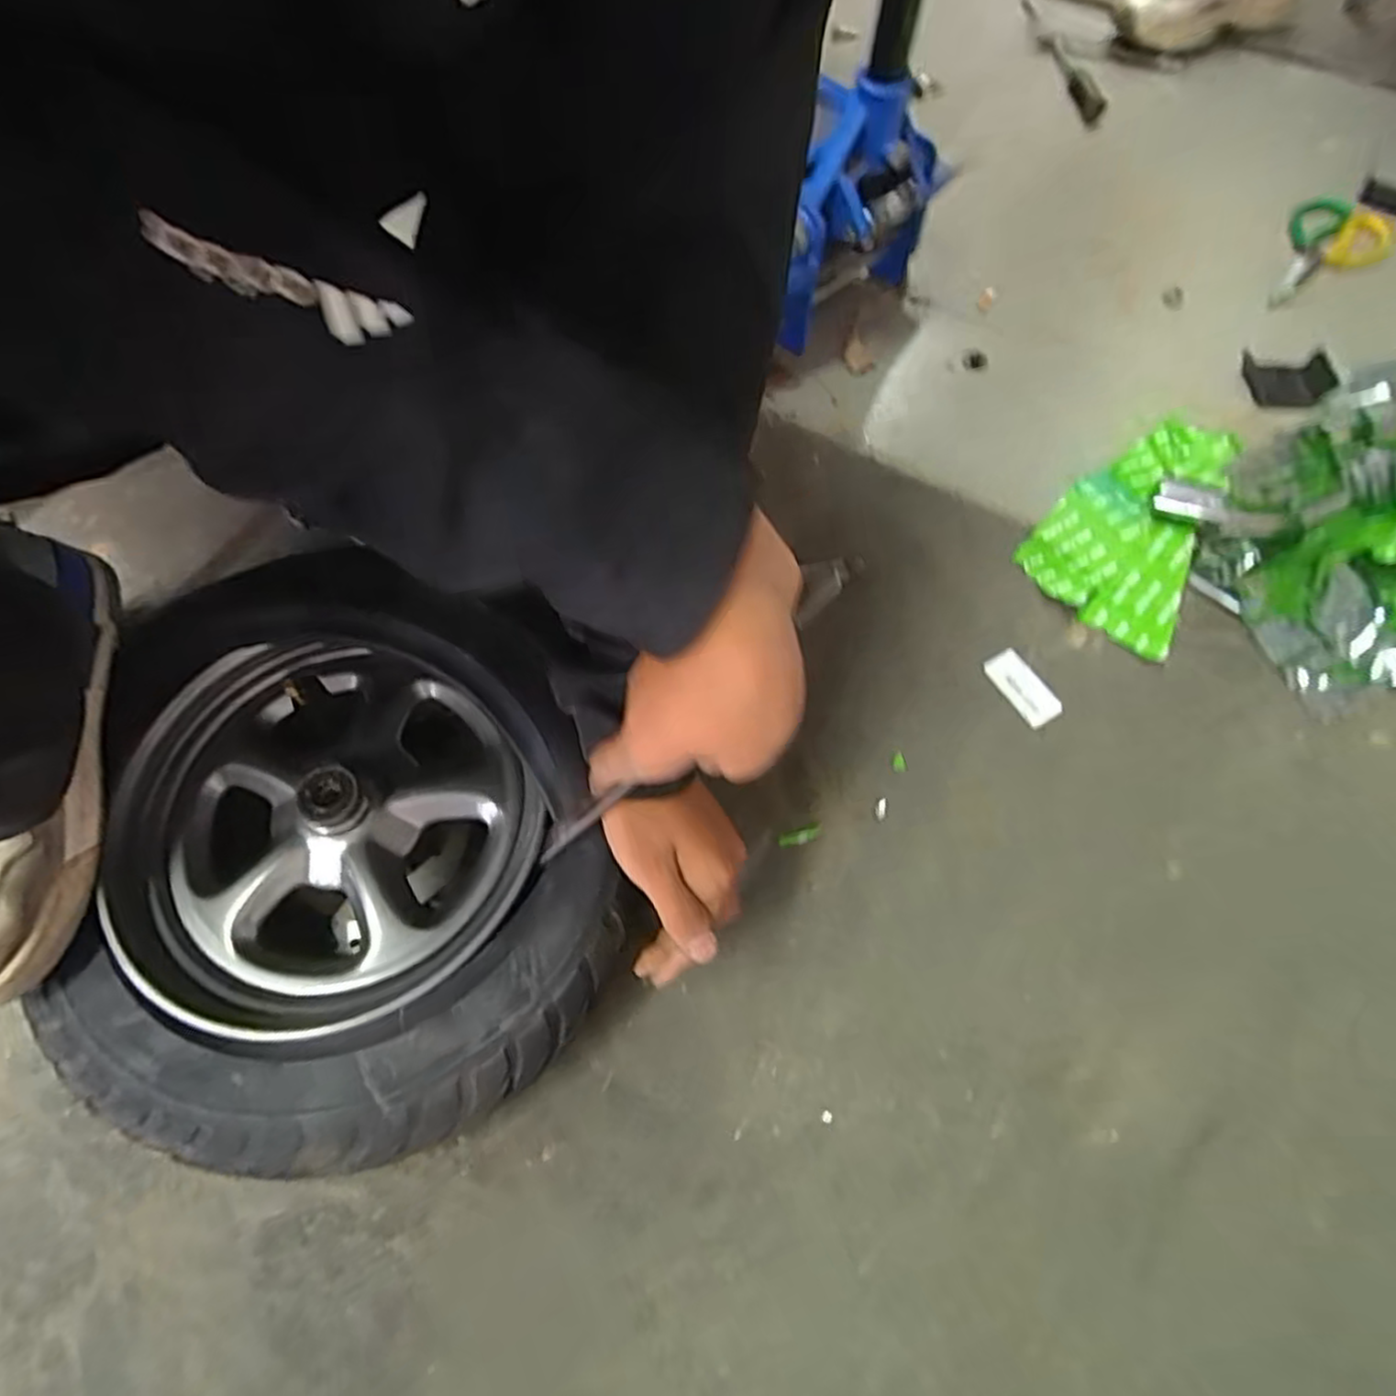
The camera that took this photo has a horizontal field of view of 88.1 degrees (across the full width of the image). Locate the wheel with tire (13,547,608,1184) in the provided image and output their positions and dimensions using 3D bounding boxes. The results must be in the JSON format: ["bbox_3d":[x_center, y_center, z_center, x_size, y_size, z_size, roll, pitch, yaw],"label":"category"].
[{"bbox_3d":[-0.211,0.083,0.461,0.321,0.104,0.352,-11,68,-4],"label":"wheel with tire"}]

